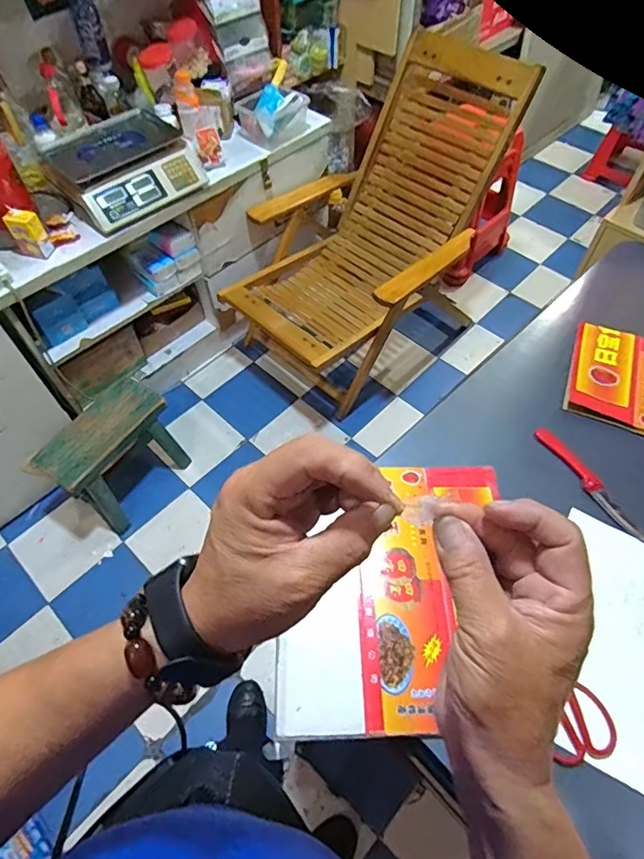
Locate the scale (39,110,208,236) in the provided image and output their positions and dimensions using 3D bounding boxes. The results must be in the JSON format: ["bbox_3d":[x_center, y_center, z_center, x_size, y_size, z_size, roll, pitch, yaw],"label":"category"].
[{"bbox_3d":[-0.547,-0.742,1.402,0.377,0.121,0.377,-31,61,-18],"label":"scale"}]

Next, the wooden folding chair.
[{"bbox_3d":[0.208,-0.691,1.674,0.595,0.779,1.124,33,63,20],"label":"wooden folding chair"}]

